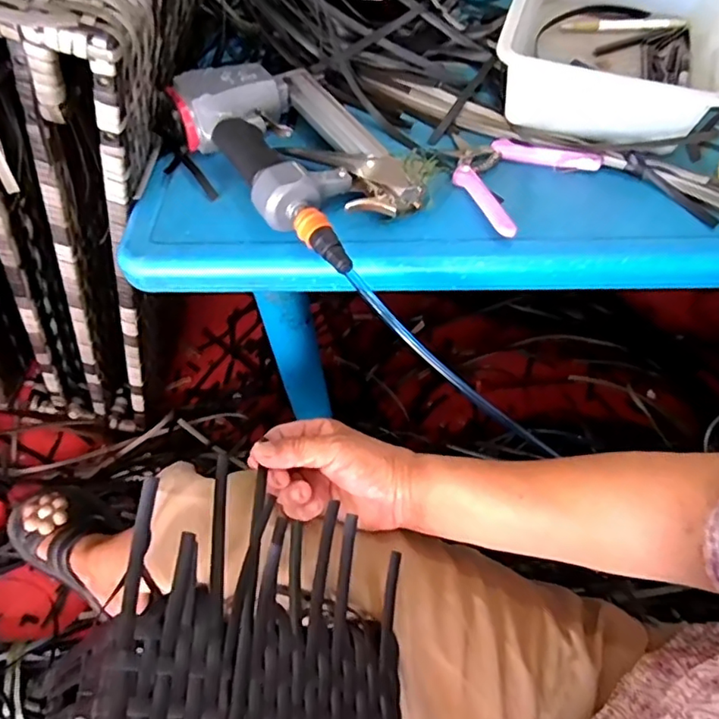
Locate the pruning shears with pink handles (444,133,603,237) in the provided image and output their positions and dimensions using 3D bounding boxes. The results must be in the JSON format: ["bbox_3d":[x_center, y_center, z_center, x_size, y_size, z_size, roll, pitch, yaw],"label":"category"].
[{"bbox_3d":[0.131,-0.179,0.529,0.136,0.018,0.126,-40,64,-22],"label":"pruning shears with pink handles"}]

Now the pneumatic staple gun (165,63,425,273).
[{"bbox_3d":[-0.053,-0.189,0.525,0.136,0.054,0.257,-33,61,-18],"label":"pneumatic staple gun"}]

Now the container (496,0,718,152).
[{"bbox_3d":[0.264,-0.334,0.578,0.201,0.091,0.259,16,58,12],"label":"container"}]

